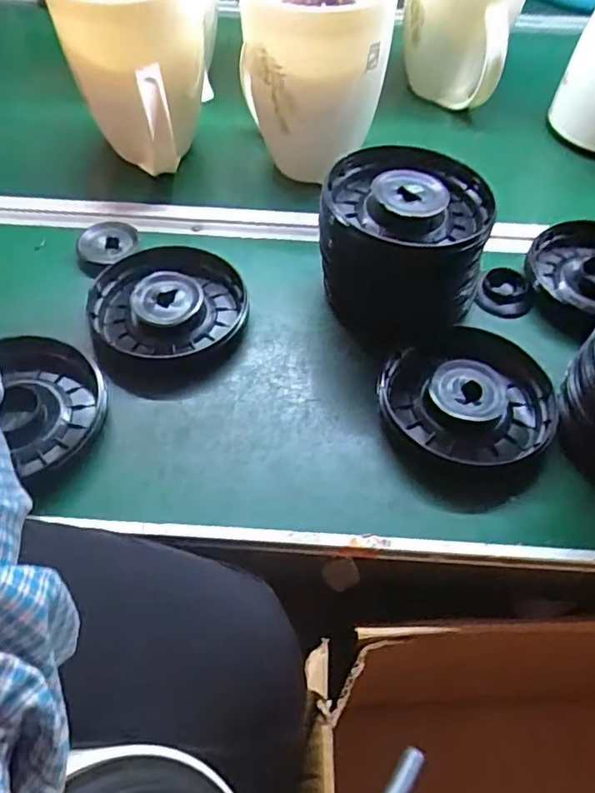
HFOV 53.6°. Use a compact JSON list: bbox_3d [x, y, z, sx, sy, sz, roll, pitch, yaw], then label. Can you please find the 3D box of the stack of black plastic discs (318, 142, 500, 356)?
[{"bbox_3d":[0.088,-0.129,0.522,0.146,0.115,0.132,17,54,10],"label":"stack of black plastic discs"}]

